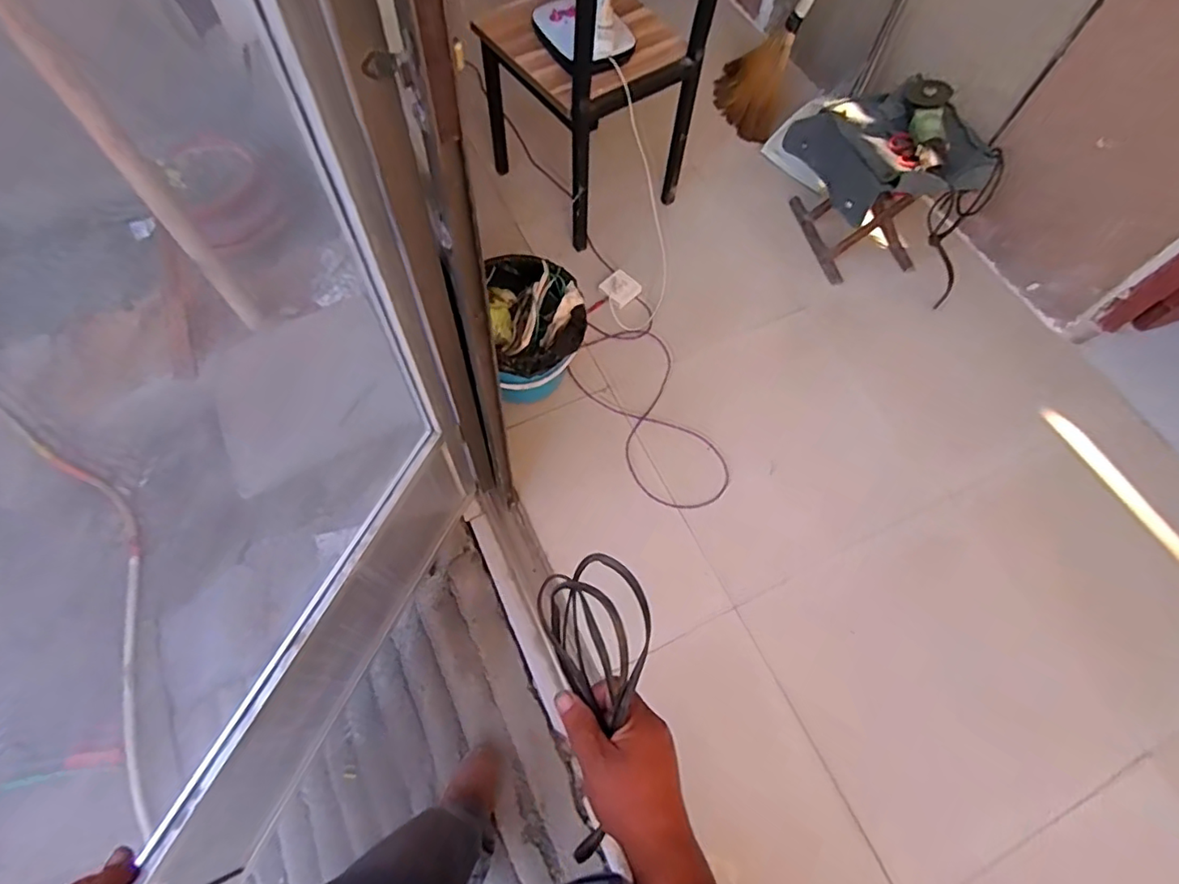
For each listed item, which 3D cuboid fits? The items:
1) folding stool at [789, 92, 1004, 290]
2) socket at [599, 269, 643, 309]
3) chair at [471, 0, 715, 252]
[{"bbox_3d":[0.773,-0.718,1.527,0.324,0.366,0.418,-17,68,-10],"label":"folding stool"},{"bbox_3d":[0.086,-0.422,1.568,0.094,0.022,0.092,42,71,15],"label":"socket"},{"bbox_3d":[0.021,-0.927,1.299,0.393,0.798,0.419,-33,71,-16],"label":"chair"}]

